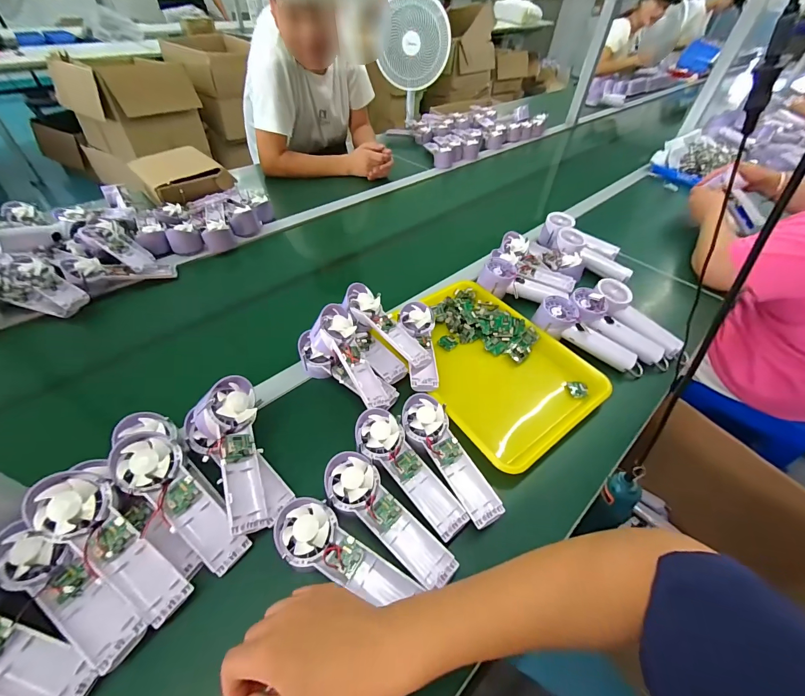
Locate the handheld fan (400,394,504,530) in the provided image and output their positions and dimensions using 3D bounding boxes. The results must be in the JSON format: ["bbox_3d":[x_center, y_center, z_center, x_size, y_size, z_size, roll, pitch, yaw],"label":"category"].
[{"bbox_3d":[0.060,0.136,0.450,0.057,0.031,0.175,-22,53,-21],"label":"handheld fan"}]

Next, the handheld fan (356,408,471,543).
[{"bbox_3d":[0.010,0.148,0.435,0.173,0.035,0.058,37,57,27],"label":"handheld fan"}]

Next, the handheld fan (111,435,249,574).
[{"bbox_3d":[-0.242,0.165,0.382,0.175,0.031,0.059,49,58,-1],"label":"handheld fan"}]

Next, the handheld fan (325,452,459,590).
[{"bbox_3d":[-0.017,0.191,0.398,0.172,0.034,0.057,33,55,24],"label":"handheld fan"}]

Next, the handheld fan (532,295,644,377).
[{"bbox_3d":[0.325,-0.016,0.609,0.200,0.042,0.071,38,56,13],"label":"handheld fan"}]

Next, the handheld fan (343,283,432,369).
[{"bbox_3d":[-0.025,-0.035,0.559,0.063,0.052,0.172,-36,58,-29],"label":"handheld fan"}]

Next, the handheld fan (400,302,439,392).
[{"bbox_3d":[0.024,-0.002,0.571,0.063,0.036,0.179,3,48,0],"label":"handheld fan"}]

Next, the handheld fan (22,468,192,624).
[{"bbox_3d":[-0.287,0.196,0.347,0.174,0.027,0.054,48,57,-3],"label":"handheld fan"}]

